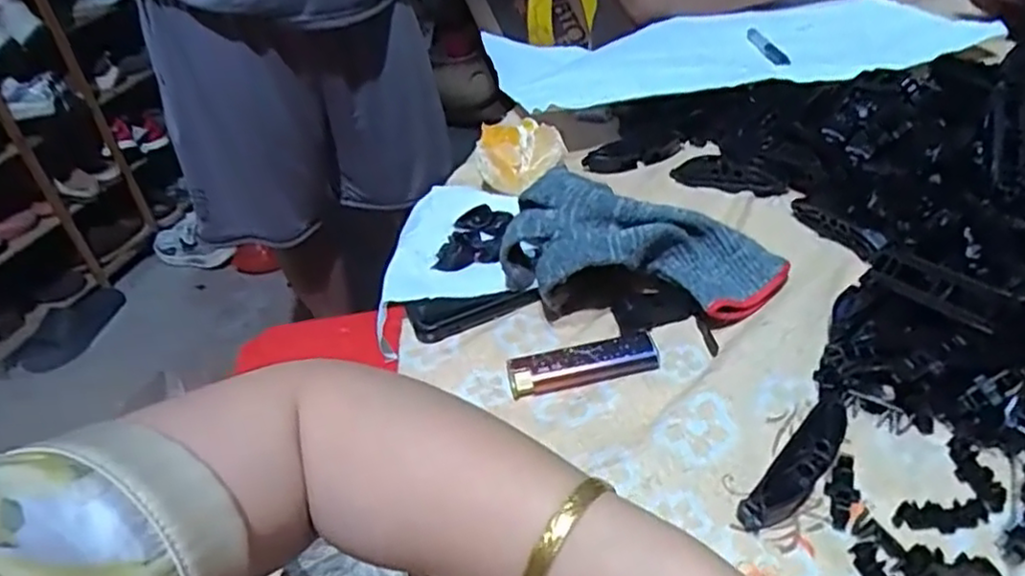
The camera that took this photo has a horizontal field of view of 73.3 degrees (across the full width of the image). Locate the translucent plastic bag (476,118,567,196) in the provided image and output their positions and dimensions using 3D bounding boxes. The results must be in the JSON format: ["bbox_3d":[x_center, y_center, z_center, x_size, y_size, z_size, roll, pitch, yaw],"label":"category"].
[{"bbox_3d":[0.007,-0.096,0.518,0.063,0.040,0.060,-6,38,4],"label":"translucent plastic bag"}]

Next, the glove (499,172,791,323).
[{"bbox_3d":[0.076,-0.018,0.403,0.160,0.060,0.076,12,41,3],"label":"glove"}]

